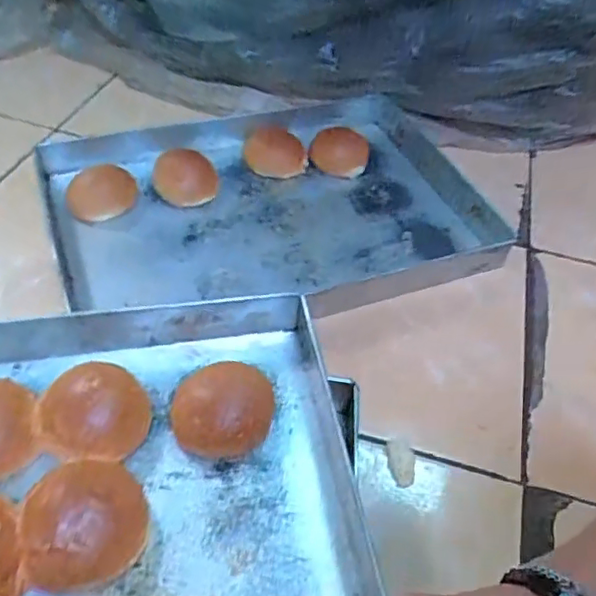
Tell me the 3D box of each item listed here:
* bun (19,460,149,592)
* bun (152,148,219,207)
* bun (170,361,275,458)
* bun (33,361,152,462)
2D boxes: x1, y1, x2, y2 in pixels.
[{"bbox_3d":[-0.183,0.186,0.493,0.096,0.052,0.103,-13,46,-16],"label":"bun"},{"bbox_3d":[-0.175,-0.192,0.918,0.094,0.060,0.094,-3,44,-6],"label":"bun"},{"bbox_3d":[-0.072,0.101,0.569,0.095,0.052,0.091,1,44,-2],"label":"bun"},{"bbox_3d":[-0.191,0.108,0.559,0.094,0.051,0.091,2,44,-1],"label":"bun"}]

